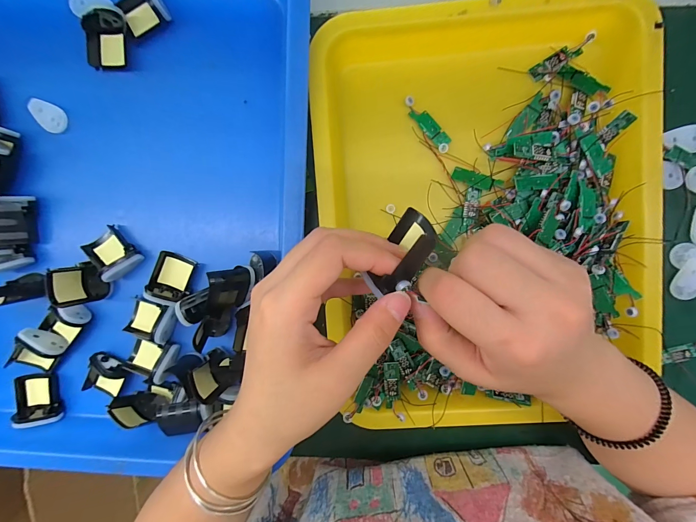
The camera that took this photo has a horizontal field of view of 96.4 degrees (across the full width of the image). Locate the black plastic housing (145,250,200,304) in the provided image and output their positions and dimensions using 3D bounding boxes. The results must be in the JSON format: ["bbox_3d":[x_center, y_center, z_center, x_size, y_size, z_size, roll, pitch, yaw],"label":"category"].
[{"bbox_3d":[-0.155,0.015,0.275,0.034,0.019,0.038,21,94,0],"label":"black plastic housing"}]

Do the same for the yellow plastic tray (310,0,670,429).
[{"bbox_3d":[0.110,-0.043,0.256,0.259,0.036,0.343,-3,93,1],"label":"yellow plastic tray"}]

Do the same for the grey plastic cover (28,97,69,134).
[{"bbox_3d":[-0.263,-0.127,0.271,0.033,0.004,0.021,35,94,-1],"label":"grey plastic cover"}]

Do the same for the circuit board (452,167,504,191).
[{"bbox_3d":[0.109,-0.069,0.264,0.040,0.004,0.012,19,94,13],"label":"circuit board"}]

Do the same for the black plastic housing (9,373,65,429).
[{"bbox_3d":[-0.284,0.127,0.283,0.035,0.016,0.044,-4,93,1],"label":"black plastic housing"}]

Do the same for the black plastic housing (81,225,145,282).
[{"bbox_3d":[-0.209,-0.007,0.275,0.035,0.019,0.041,-44,92,3],"label":"black plastic housing"}]

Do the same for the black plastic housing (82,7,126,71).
[{"bbox_3d":[-0.203,-0.187,0.263,0.032,0.014,0.041,-1,93,1],"label":"black plastic housing"}]

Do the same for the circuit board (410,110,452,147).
[{"bbox_3d":[0.070,-0.114,0.264,0.013,0.004,0.041,-42,92,3],"label":"circuit board"}]

